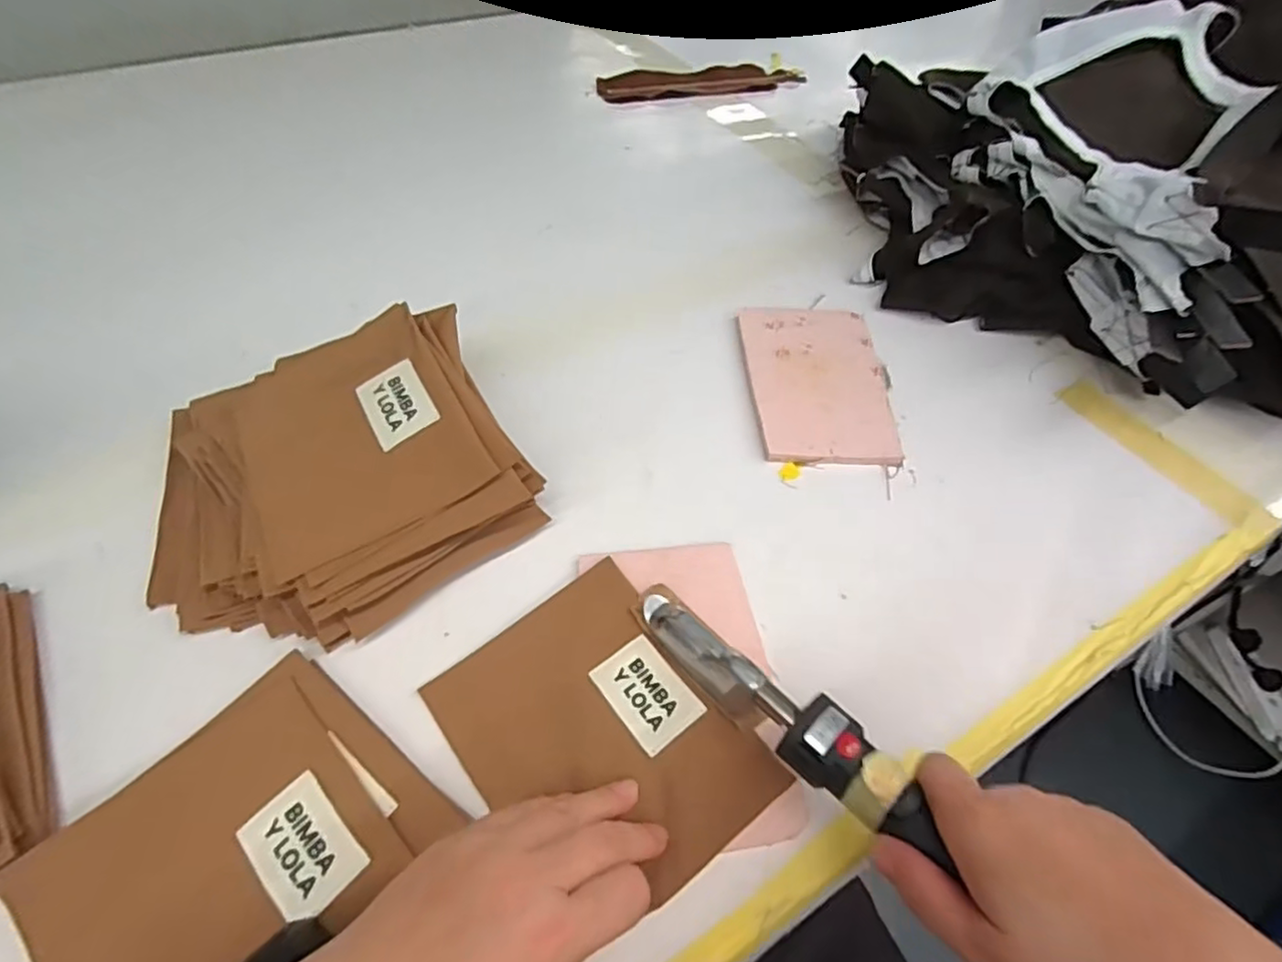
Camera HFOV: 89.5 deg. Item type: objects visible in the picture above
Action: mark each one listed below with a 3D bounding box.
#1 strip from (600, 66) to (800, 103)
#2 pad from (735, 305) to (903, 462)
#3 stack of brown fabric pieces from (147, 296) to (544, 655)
[{"bbox_3d":[0.091,-0.575,0.933,0.303,0.017,0.092,-6,52,-8],"label":"strip"},{"bbox_3d":[0.147,-0.086,0.545,0.114,0.010,0.183,4,52,-1],"label":"pad"},{"bbox_3d":[-0.204,-0.013,0.420,0.221,0.073,0.212,-23,57,-20],"label":"stack of brown fabric pieces"}]

